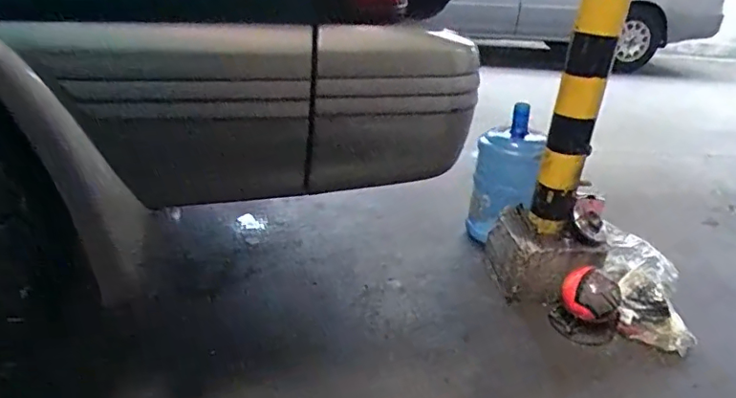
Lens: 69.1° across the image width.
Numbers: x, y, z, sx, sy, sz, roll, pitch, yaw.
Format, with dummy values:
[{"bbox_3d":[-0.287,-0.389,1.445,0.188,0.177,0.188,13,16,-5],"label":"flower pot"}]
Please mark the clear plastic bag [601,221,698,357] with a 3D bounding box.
[{"bbox_3d":[0.754,0.230,1.472,0.181,0.083,0.383,-2,60,-11],"label":"clear plastic bag"}]

